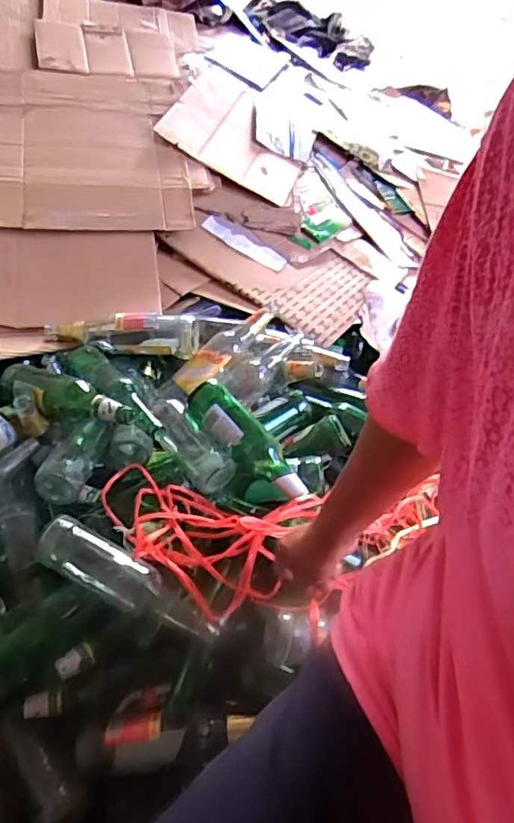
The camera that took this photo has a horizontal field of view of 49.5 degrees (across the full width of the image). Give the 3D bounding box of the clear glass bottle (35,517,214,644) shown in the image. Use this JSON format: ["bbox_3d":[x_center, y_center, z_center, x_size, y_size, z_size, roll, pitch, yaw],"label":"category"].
[{"bbox_3d":[-0.169,0.223,0.740,0.259,0.068,0.066,29,53,4],"label":"clear glass bottle"}]

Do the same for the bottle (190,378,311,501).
[{"bbox_3d":[-0.024,0.042,0.890,0.214,0.083,0.074,44,59,6],"label":"bottle"}]

